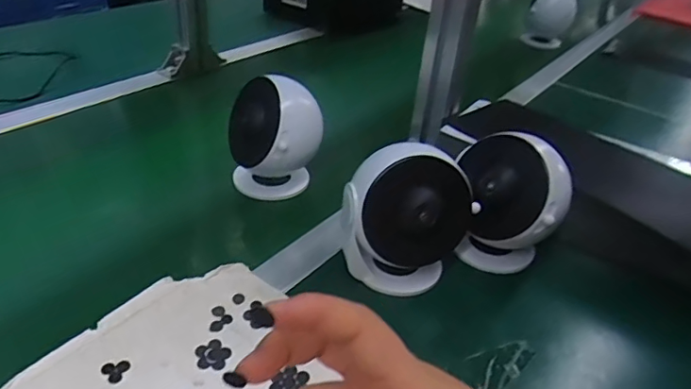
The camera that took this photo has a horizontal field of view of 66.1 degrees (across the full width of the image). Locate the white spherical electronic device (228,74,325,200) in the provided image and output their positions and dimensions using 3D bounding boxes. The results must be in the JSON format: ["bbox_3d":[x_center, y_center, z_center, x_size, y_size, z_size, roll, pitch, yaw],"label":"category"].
[{"bbox_3d":[-0.078,-0.057,0.588,0.100,0.124,0.085,0,33,-10],"label":"white spherical electronic device"}]

